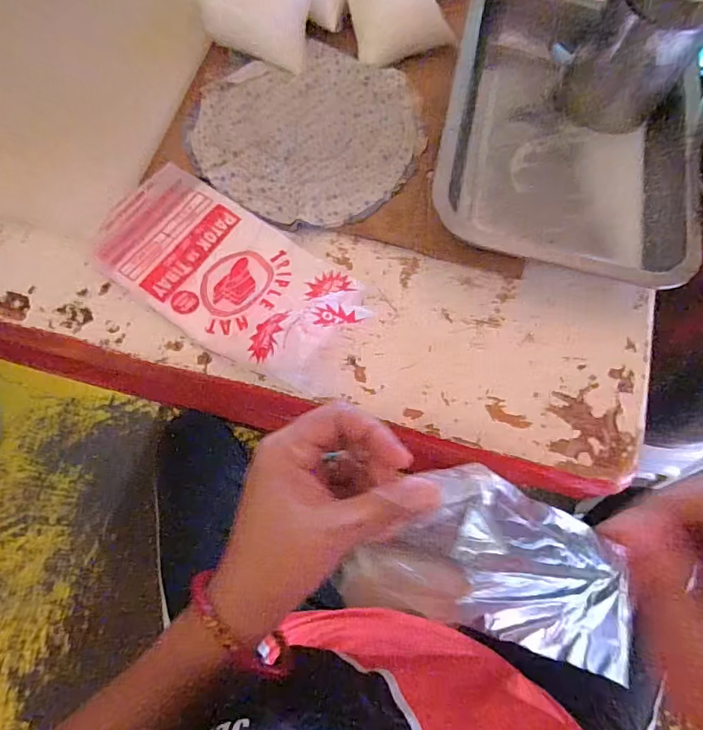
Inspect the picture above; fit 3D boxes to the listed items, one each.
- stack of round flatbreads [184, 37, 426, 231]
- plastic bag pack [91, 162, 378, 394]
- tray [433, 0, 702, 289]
[{"bbox_3d":[-0.037,-0.191,0.396,0.177,0.015,0.167,25,73,9],"label":"stack of round flatbreads"},{"bbox_3d":[-0.087,-0.067,0.341,0.199,0.053,0.102,32,74,11],"label":"plastic bag pack"},{"bbox_3d":[0.167,-0.177,0.372,0.182,0.057,0.227,12,71,4],"label":"tray"}]

